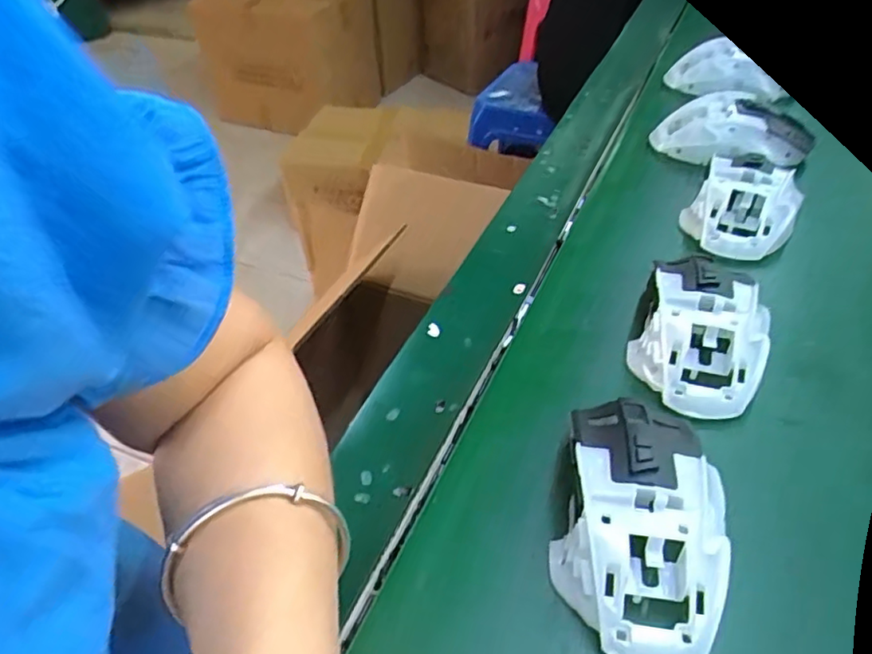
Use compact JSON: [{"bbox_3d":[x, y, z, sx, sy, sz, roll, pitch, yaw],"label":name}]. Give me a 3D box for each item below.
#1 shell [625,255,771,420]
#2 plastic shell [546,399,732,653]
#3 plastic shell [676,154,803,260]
[{"bbox_3d":[0.140,-0.003,0.332,0.062,0.033,0.095,18,47,22],"label":"shell"},{"bbox_3d":[0.083,0.074,0.260,0.064,0.037,0.112,9,44,13],"label":"plastic shell"},{"bbox_3d":[0.200,-0.082,0.413,0.063,0.030,0.072,27,51,29],"label":"plastic shell"}]

